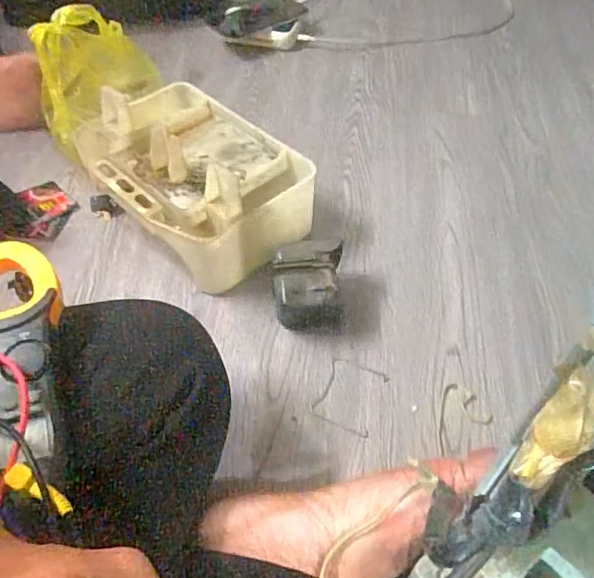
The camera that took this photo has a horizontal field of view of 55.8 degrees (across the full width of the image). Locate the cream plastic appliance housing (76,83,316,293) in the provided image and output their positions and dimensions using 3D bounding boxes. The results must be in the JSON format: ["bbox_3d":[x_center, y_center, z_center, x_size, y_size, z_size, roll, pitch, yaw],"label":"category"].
[{"bbox_3d":[-0.116,-0.120,0.620,0.248,0.095,0.177,37,60,26],"label":"cream plastic appliance housing"}]

